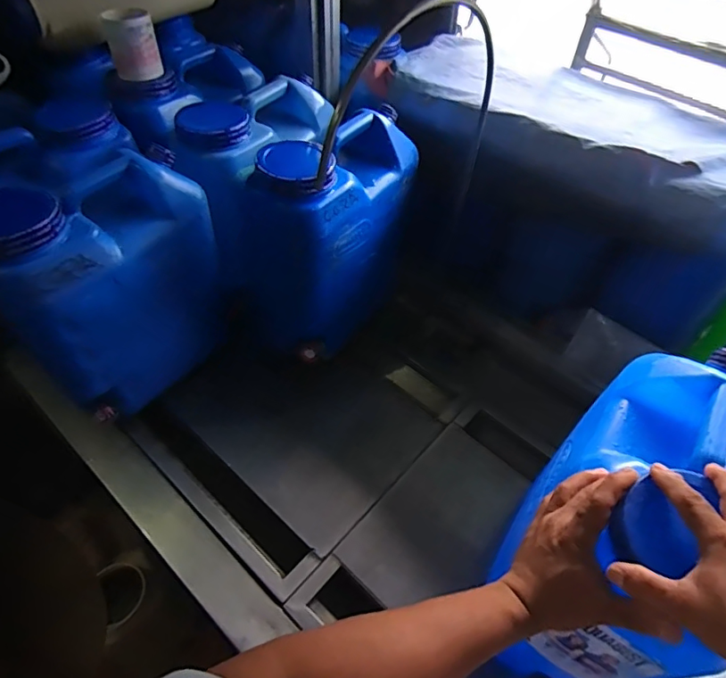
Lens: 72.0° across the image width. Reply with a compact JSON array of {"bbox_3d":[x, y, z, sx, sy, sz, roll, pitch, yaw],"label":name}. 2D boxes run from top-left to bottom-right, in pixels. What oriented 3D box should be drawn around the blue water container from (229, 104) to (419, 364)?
[{"bbox_3d":[-0.058,-0.180,0.920,0.199,0.371,0.326,25,54,17],"label":"blue water container"}]

